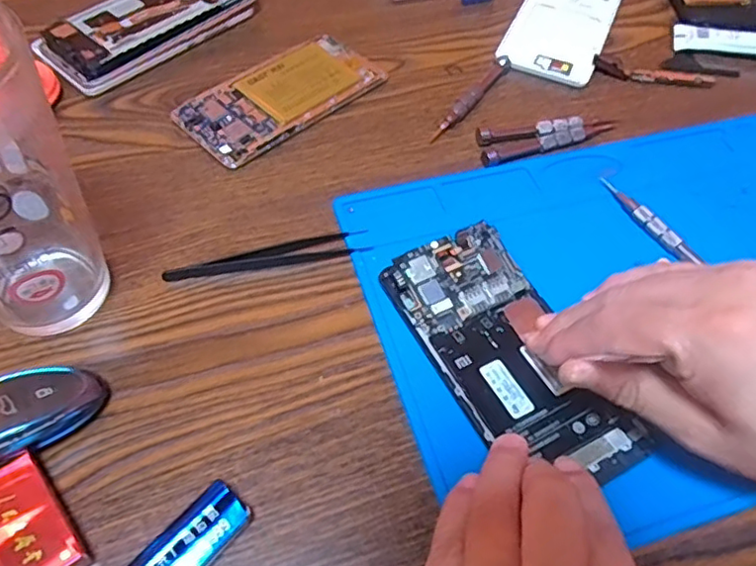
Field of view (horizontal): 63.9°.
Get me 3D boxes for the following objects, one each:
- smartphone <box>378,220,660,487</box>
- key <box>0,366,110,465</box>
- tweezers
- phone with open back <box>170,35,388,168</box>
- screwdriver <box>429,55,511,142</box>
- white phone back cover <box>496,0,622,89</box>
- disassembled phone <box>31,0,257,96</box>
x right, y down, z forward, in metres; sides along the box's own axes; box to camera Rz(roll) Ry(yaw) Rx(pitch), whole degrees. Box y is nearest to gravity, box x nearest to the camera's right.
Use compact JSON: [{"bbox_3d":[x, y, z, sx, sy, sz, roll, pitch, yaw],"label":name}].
[{"bbox_3d":[0.068,0.035,0.307,0.073,0.011,0.146,-28,65,-20],"label":"smartphone"},{"bbox_3d":[-0.166,0.063,0.270,0.082,0.027,0.032,-22,59,-17],"label":"key"},{"bbox_3d":[-0.062,-0.016,0.344,0.111,0.005,0.016,-8,56,-8],"label":"tweezers"},{"bbox_3d":[-0.066,-0.132,0.422,0.141,0.011,0.068,-37,64,-25],"label":"phone with open back"},{"bbox_3d":[0.067,-0.132,0.428,0.011,0.011,0.098,30,59,18],"label":"screwdriver"},{"bbox_3d":[0.148,-0.208,0.487,0.073,0.006,0.145,21,57,12],"label":"white phone back cover"},{"bbox_3d":[-0.175,-0.200,0.458,0.086,0.022,0.156,40,62,22],"label":"disassembled phone"}]

